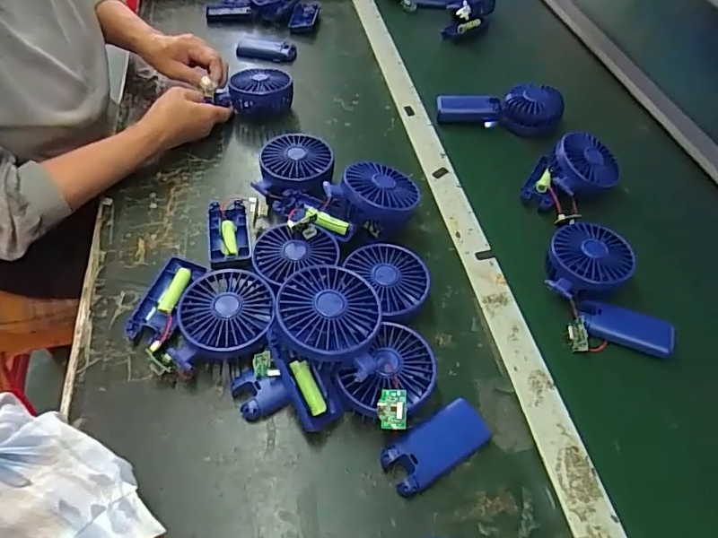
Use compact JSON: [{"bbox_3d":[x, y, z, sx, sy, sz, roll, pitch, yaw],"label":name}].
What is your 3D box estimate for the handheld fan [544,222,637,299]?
[{"bbox_3d":[0.252,-0.004,0.561,0.083,0.050,0.096,25,54,16],"label":"handheld fan"}]

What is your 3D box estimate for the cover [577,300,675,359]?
[{"bbox_3d":[0.276,0.061,0.526,0.089,0.023,0.040,19,53,12],"label":"cover"}]

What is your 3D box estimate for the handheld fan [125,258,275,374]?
[{"bbox_3d":[-0.150,0.047,0.480,0.138,0.046,0.104,20,53,12],"label":"handheld fan"}]

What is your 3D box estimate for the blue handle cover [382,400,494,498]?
[{"bbox_3d":[0.067,0.149,0.428,0.095,0.022,0.040,-28,58,-23],"label":"blue handle cover"}]

